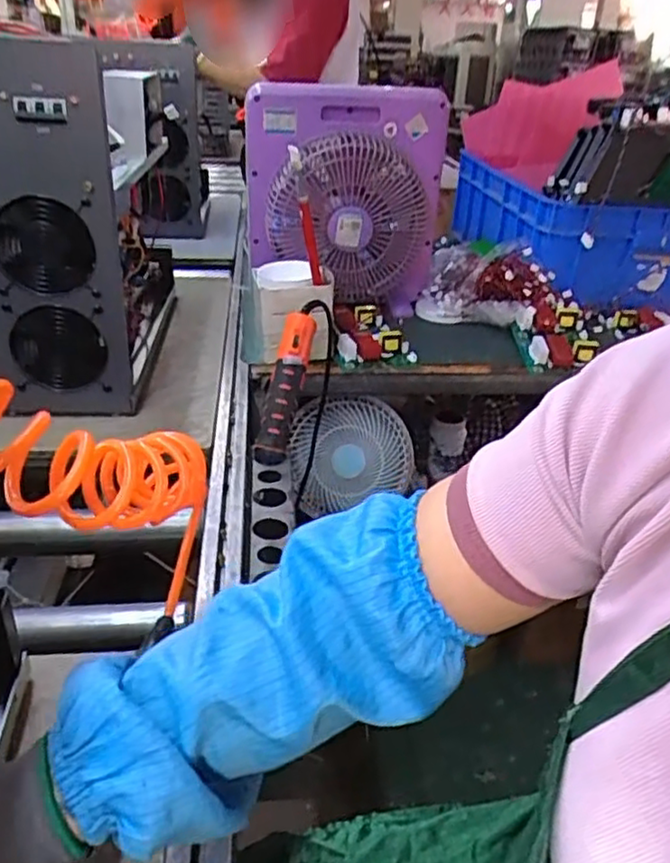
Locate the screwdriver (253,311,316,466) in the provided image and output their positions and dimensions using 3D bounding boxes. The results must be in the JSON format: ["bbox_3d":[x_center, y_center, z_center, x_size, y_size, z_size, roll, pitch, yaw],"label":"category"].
[{"bbox_3d":[-0.063,-0.056,0.883,0.040,0.198,0.049,17,7,30],"label":"screwdriver"}]

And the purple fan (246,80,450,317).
[{"bbox_3d":[0.027,-0.375,1.098,0.323,0.334,0.104,-8,26,-26],"label":"purple fan"}]

